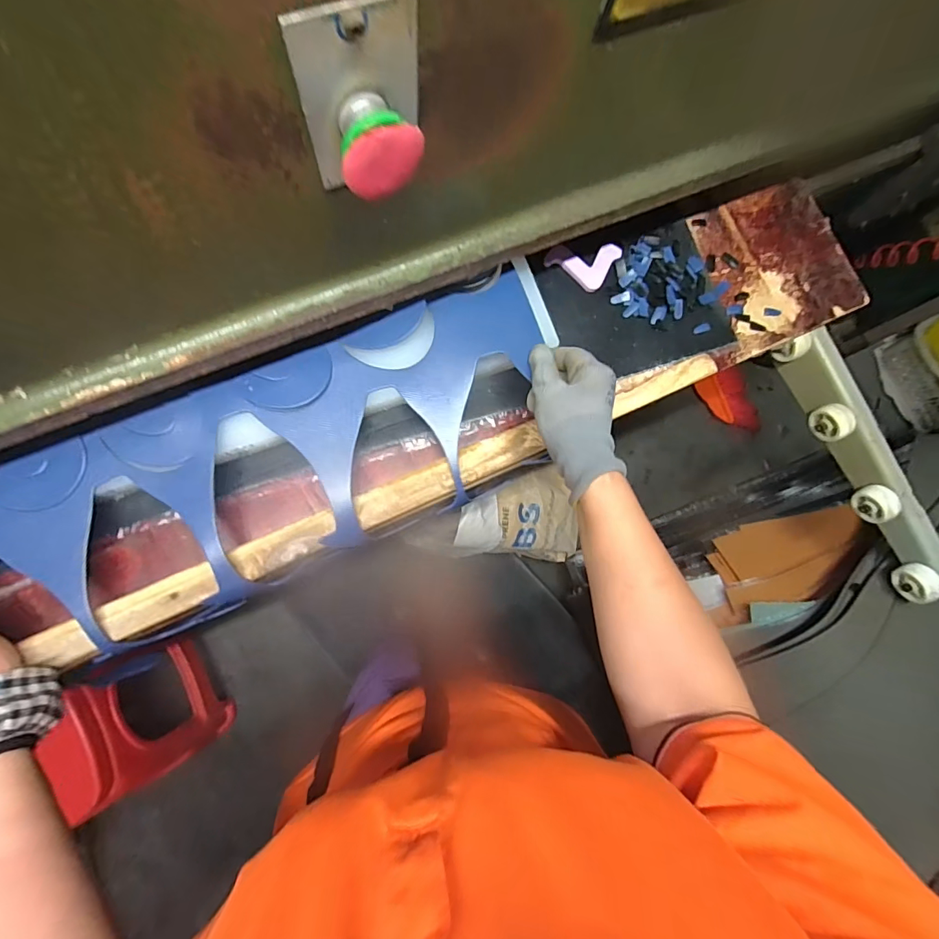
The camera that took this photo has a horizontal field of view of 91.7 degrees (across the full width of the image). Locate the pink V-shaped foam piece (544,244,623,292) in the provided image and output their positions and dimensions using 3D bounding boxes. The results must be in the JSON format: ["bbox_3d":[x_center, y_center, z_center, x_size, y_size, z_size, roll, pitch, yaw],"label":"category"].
[{"bbox_3d":[0.123,-0.231,0.493,0.065,0.008,0.059,35,87,-5],"label":"pink V-shaped foam piece"}]

